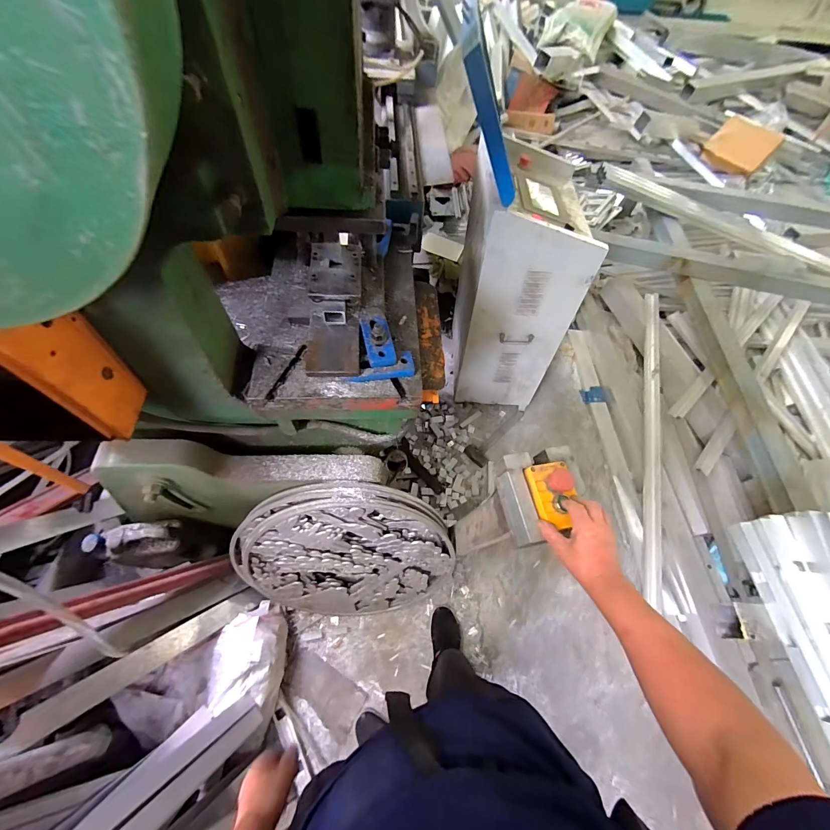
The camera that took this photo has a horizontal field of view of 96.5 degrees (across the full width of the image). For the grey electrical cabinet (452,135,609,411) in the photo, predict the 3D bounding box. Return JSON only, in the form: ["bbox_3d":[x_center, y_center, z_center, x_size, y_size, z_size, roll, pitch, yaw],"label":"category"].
[{"bbox_3d":[0.335,-0.463,1.378,0.326,0.794,0.473,-1,60,-4],"label":"grey electrical cabinet"}]

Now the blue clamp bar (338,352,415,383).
[{"bbox_3d":[-0.069,-0.090,0.716,0.135,0.019,0.055,-7,60,-7],"label":"blue clamp bar"}]

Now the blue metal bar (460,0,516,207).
[{"bbox_3d":[0.158,-0.629,0.784,0.047,0.366,0.025,-6,56,24],"label":"blue metal bar"}]

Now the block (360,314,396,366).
[{"bbox_3d":[-0.073,-0.158,0.717,0.055,0.044,0.125,-9,61,-8],"label":"block"}]

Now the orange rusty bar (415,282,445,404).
[{"bbox_3d":[0.033,-0.192,0.950,0.068,0.084,0.332,-2,60,-4],"label":"orange rusty bar"}]

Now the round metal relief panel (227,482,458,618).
[{"bbox_3d":[-0.188,0.413,1.085,0.580,0.616,0.080,-33,32,16],"label":"round metal relief panel"}]

